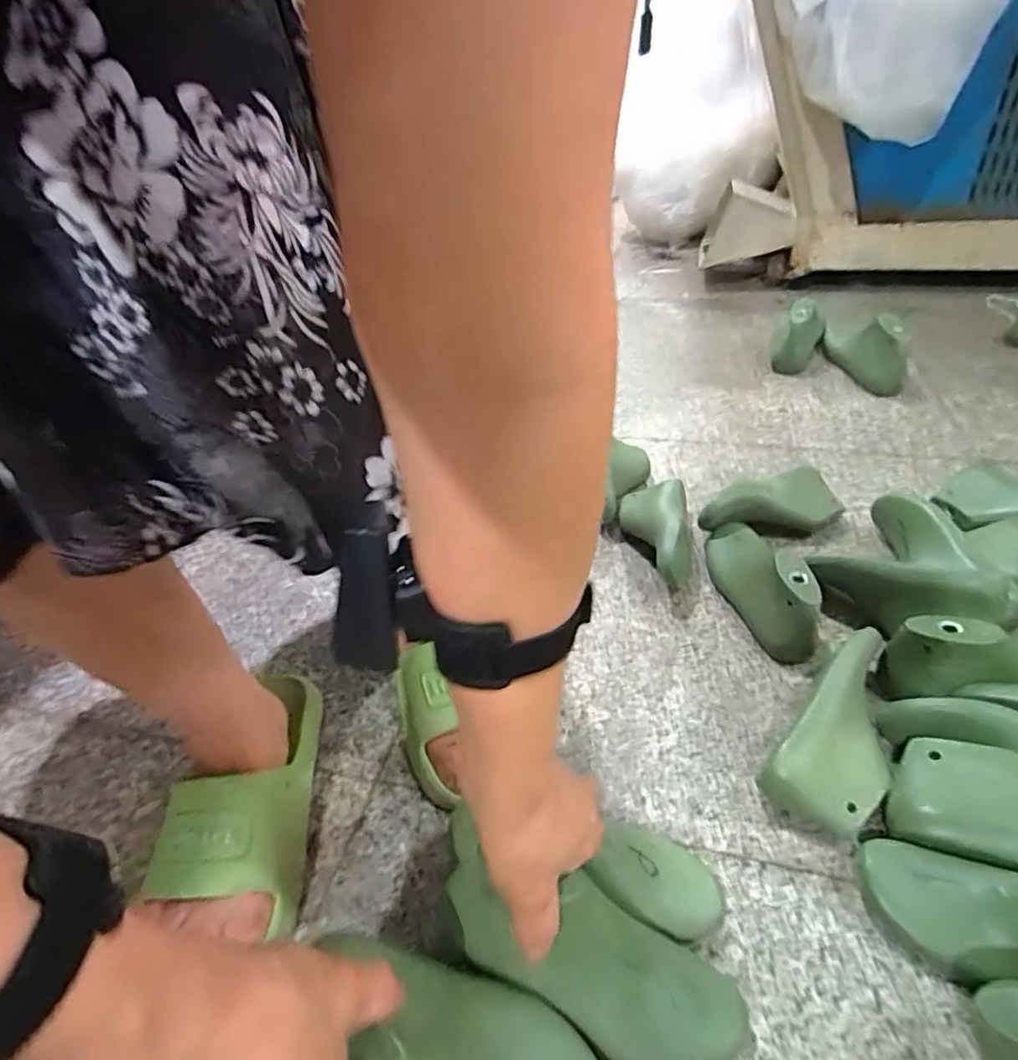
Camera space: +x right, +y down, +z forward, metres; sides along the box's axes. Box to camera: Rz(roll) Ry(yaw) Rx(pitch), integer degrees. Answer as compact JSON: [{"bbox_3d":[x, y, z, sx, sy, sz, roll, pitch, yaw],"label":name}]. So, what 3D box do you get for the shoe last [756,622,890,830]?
[{"bbox_3d":[0.266,0.153,0.497,0.078,0.068,0.170,23,45,33],"label":"shoe last"}]

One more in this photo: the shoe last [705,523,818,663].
[{"bbox_3d":[0.245,0.043,0.629,0.058,0.079,0.179,-7,37,-2],"label":"shoe last"}]

